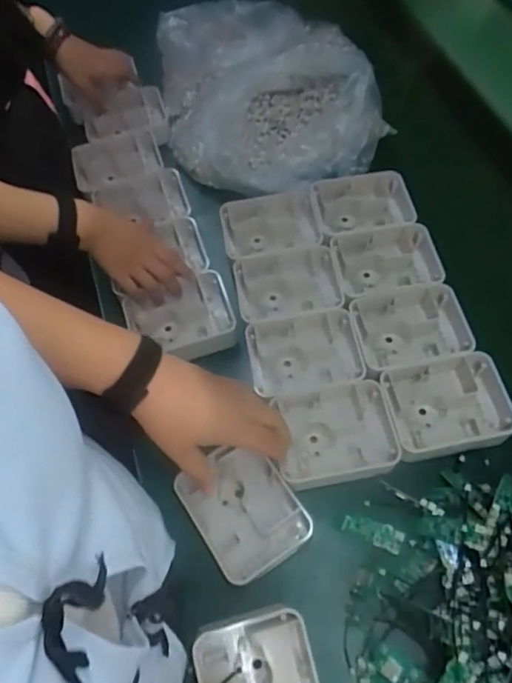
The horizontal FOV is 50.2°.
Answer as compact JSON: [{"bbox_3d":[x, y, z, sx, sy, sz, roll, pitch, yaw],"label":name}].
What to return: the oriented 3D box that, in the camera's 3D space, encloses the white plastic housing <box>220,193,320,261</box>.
[{"bbox_3d":[0.021,-0.150,0.740,0.128,0.048,0.099,-11,60,-2],"label":"white plastic housing"}]

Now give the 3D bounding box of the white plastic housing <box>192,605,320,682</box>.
[{"bbox_3d":[0.006,0.305,0.469,0.099,0.053,0.125,-14,60,-4],"label":"white plastic housing"}]

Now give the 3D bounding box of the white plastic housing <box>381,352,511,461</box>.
[{"bbox_3d":[0.213,0.071,0.602,0.133,0.035,0.100,-10,60,-1],"label":"white plastic housing"}]

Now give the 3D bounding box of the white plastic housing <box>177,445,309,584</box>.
[{"bbox_3d":[-0.011,0.175,0.562,0.098,0.036,0.118,-32,63,-13],"label":"white plastic housing"}]

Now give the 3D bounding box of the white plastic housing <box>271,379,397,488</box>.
[{"bbox_3d":[0.088,0.100,0.600,0.120,0.034,0.103,-5,60,1],"label":"white plastic housing"}]

